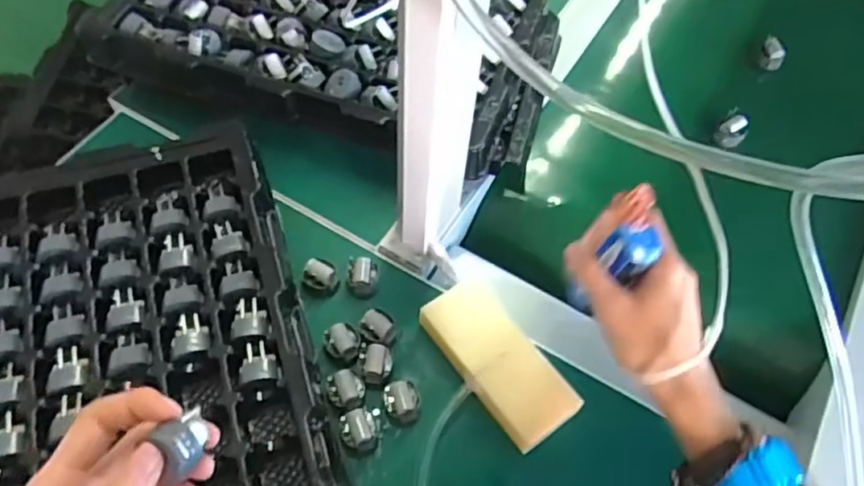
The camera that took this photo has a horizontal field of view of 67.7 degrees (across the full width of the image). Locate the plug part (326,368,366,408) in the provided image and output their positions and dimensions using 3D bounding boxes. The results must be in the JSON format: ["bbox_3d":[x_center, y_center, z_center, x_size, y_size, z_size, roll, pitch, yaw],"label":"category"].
[{"bbox_3d":[-0.059,0.099,0.439,0.025,0.018,0.024,1,59,-2],"label":"plug part"}]

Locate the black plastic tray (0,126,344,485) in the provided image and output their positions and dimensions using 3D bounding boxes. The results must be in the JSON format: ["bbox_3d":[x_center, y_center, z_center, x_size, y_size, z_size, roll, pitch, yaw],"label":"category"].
[{"bbox_3d":[-0.180,0.087,0.406,0.202,0.038,0.357,-16,61,-12],"label":"black plastic tray"}]

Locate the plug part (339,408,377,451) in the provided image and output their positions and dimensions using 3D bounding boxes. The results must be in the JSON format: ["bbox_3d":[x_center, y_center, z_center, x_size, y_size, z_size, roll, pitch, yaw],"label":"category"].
[{"bbox_3d":[-0.048,0.124,0.426,0.023,0.018,0.024,-28,64,-18],"label":"plug part"}]

